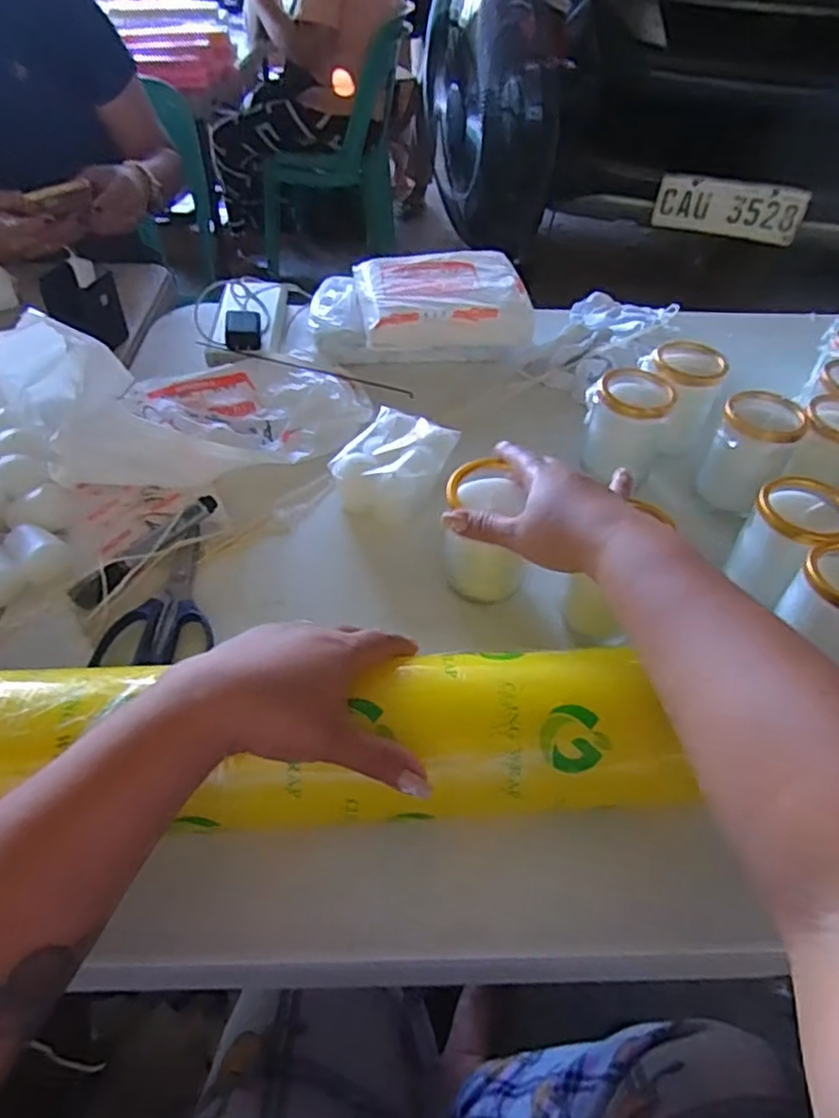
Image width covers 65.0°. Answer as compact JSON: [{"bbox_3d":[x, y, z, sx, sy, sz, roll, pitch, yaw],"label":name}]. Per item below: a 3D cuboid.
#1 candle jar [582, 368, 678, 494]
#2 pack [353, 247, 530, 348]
[{"bbox_3d":[0.191,-0.121,0.614,0.070,0.083,0.072,19,49,15],"label":"candle jar"},{"bbox_3d":[0.025,-0.290,0.772,0.187,0.079,0.153,-9,46,-6],"label":"pack"}]

